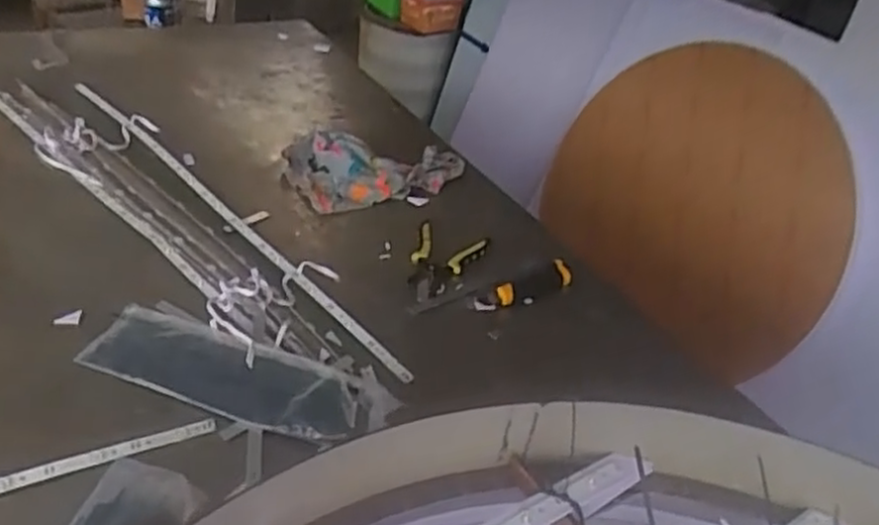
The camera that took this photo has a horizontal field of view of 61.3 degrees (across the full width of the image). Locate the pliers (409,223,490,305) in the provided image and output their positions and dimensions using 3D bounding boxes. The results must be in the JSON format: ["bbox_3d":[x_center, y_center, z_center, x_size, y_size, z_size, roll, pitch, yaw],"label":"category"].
[{"bbox_3d":[-0.003,0.001,1.000,0.096,0.013,0.154,19,37,13],"label":"pliers"}]

